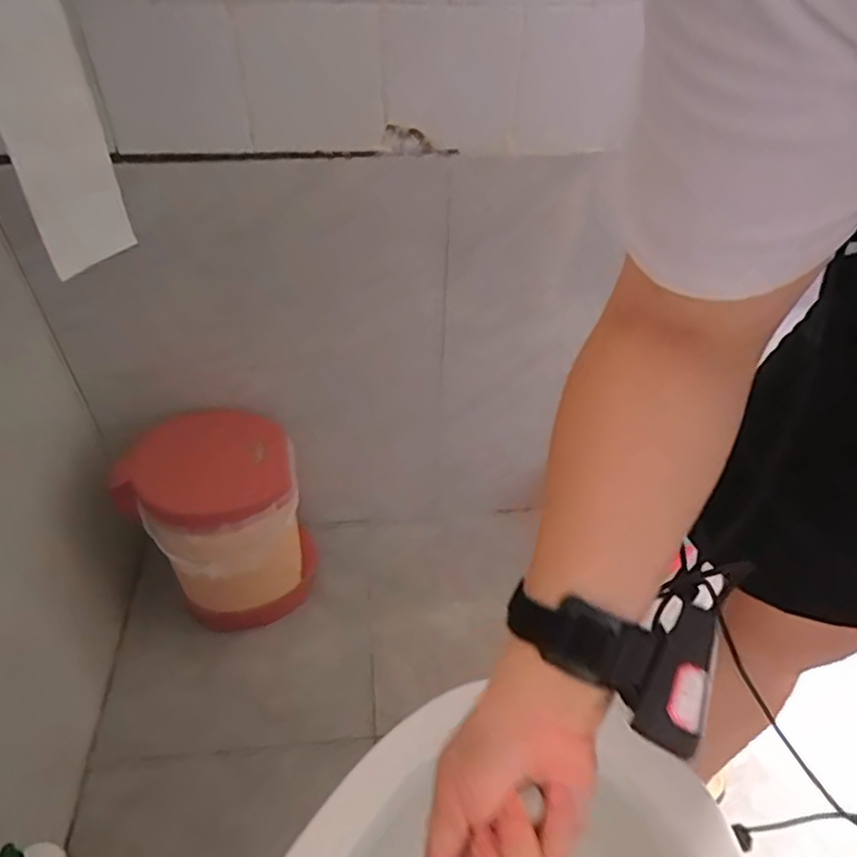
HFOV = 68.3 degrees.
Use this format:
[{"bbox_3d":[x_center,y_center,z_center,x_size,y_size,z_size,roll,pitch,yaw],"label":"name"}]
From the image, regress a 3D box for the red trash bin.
[{"bbox_3d":[-0.296,0.158,0.960,0.229,0.339,0.177,-29,52,-29],"label":"red trash bin"}]

